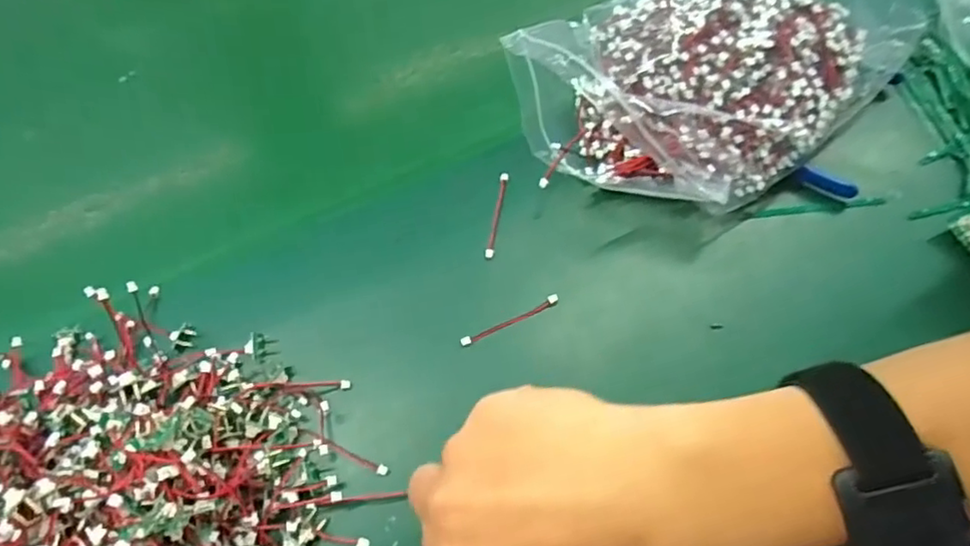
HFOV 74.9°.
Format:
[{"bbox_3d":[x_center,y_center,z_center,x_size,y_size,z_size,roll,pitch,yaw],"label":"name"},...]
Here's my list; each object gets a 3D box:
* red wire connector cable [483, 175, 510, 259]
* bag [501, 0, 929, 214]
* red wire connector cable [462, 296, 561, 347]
[{"bbox_3d":[0.007,-0.034,0.379,0.006,0.006,0.058,7,63,7],"label":"red wire connector cable"},{"bbox_3d":[0.145,-0.129,0.371,0.240,0.095,0.139,-34,66,-14],"label":"bag"},{"bbox_3d":[0.014,0.027,0.349,0.059,0.006,0.005,-25,64,-9],"label":"red wire connector cable"}]

